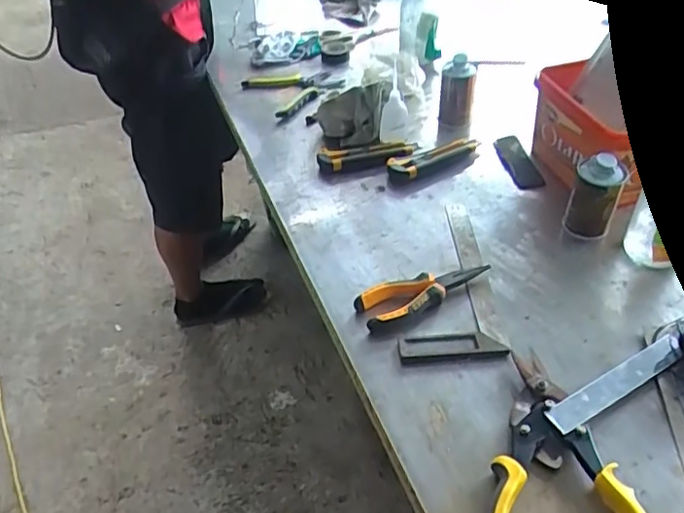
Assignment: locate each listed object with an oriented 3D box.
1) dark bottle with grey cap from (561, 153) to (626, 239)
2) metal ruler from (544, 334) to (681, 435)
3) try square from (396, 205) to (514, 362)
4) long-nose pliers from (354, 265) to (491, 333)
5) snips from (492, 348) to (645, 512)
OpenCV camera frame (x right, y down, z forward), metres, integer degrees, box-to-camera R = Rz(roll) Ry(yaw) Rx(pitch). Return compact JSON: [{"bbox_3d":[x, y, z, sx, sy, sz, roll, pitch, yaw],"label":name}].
[{"bbox_3d":[0.300,-0.069,0.732,0.054,0.108,0.043,20,47,24],"label":"dark bottle with grey cap"},{"bbox_3d":[0.268,0.120,0.586,0.182,0.006,0.026,-19,53,-26],"label":"metal ruler"},{"bbox_3d":[0.113,0.019,0.713,0.109,0.010,0.255,-4,43,1],"label":"try square"},{"bbox_3d":[0.093,0.036,0.684,0.157,0.020,0.057,-20,45,-15],"label":"long-nose pliers"},{"bbox_3d":[0.185,0.174,0.527,0.151,0.028,0.213,1,43,6],"label":"snips"}]

